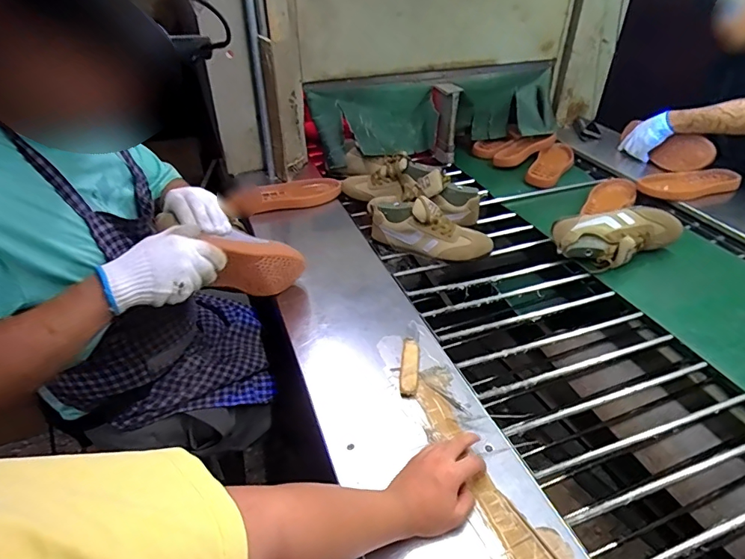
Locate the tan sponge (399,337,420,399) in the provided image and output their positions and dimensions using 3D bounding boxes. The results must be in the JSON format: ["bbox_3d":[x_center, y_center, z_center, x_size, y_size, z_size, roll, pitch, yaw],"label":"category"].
[{"bbox_3d":[0.061,0.138,0.745,0.028,0.014,0.122,5,37,5],"label":"tan sponge"}]

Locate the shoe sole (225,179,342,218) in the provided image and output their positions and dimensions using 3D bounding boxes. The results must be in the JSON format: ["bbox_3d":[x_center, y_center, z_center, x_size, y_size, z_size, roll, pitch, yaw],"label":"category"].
[{"bbox_3d":[-0.237,-0.229,1.226,0.295,0.043,0.113,-9,38,-13],"label":"shoe sole"}]

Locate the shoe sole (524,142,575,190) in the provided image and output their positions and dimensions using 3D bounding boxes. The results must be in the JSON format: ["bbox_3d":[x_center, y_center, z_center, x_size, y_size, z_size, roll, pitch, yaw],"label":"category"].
[{"bbox_3d":[0.550,-0.359,1.399,0.101,0.041,0.230,21,45,27],"label":"shoe sole"}]

